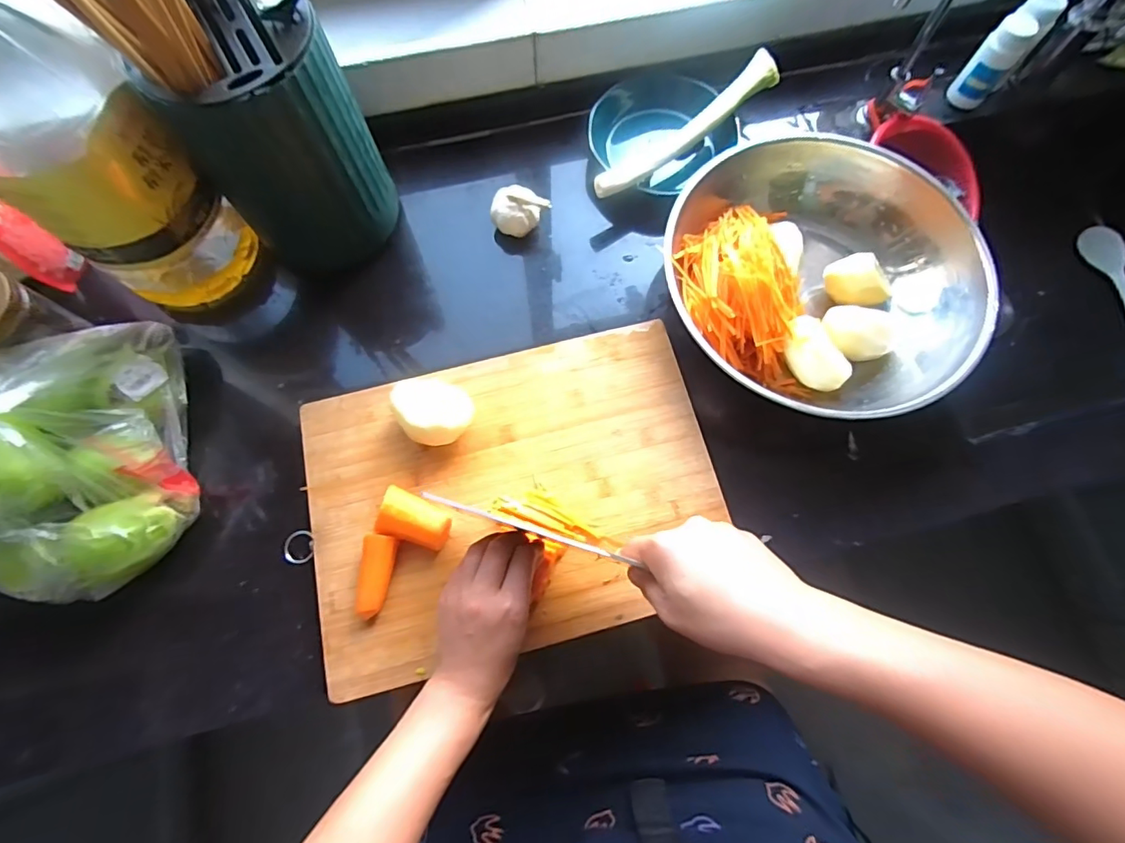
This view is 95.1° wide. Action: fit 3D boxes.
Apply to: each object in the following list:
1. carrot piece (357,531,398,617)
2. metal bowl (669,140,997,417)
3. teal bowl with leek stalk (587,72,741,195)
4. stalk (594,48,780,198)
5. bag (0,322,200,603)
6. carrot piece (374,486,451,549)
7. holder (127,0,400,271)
[{"bbox_3d":[-0.162,0.133,0.446,0.025,0.024,0.067,8,73,3],"label":"carrot piece"},{"bbox_3d":[0.254,-0.141,0.523,0.305,0.073,0.292,34,76,10],"label":"metal bowl"},{"bbox_3d":[0.115,-0.336,0.596,0.143,0.066,0.126,-44,77,-12],"label":"teal bowl with leek stalk"},{"bbox_3d":[0.139,-0.324,0.572,0.260,0.024,0.034,-40,77,-11],"label":"stalk"},{"bbox_3d":[-0.417,0.012,0.414,0.169,0.135,0.249,1,73,1],"label":"bag"},{"bbox_3d":[-0.127,0.086,0.448,0.058,0.036,0.039,17,74,5],"label":"carrot piece"},{"bbox_3d":[-0.256,-0.259,0.479,0.144,0.191,0.135,-11,73,-3],"label":"holder"}]

